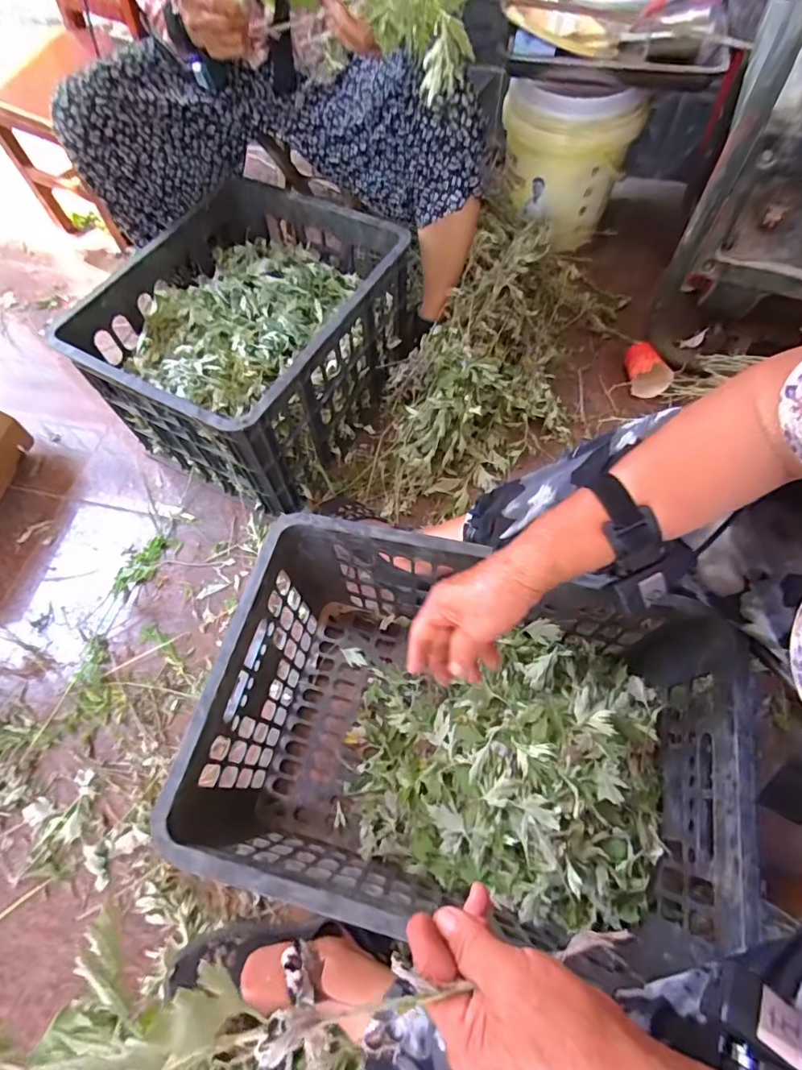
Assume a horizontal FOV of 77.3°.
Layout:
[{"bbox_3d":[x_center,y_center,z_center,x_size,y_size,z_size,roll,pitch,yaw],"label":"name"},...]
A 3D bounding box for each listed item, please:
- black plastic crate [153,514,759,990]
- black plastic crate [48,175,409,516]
[{"bbox_3d":[0.051,0.224,0.565,0.502,0.271,0.338,14,62,10],"label":"black plastic crate"},{"bbox_3d":[-0.255,-0.329,0.886,0.406,0.272,0.473,27,67,15],"label":"black plastic crate"}]

